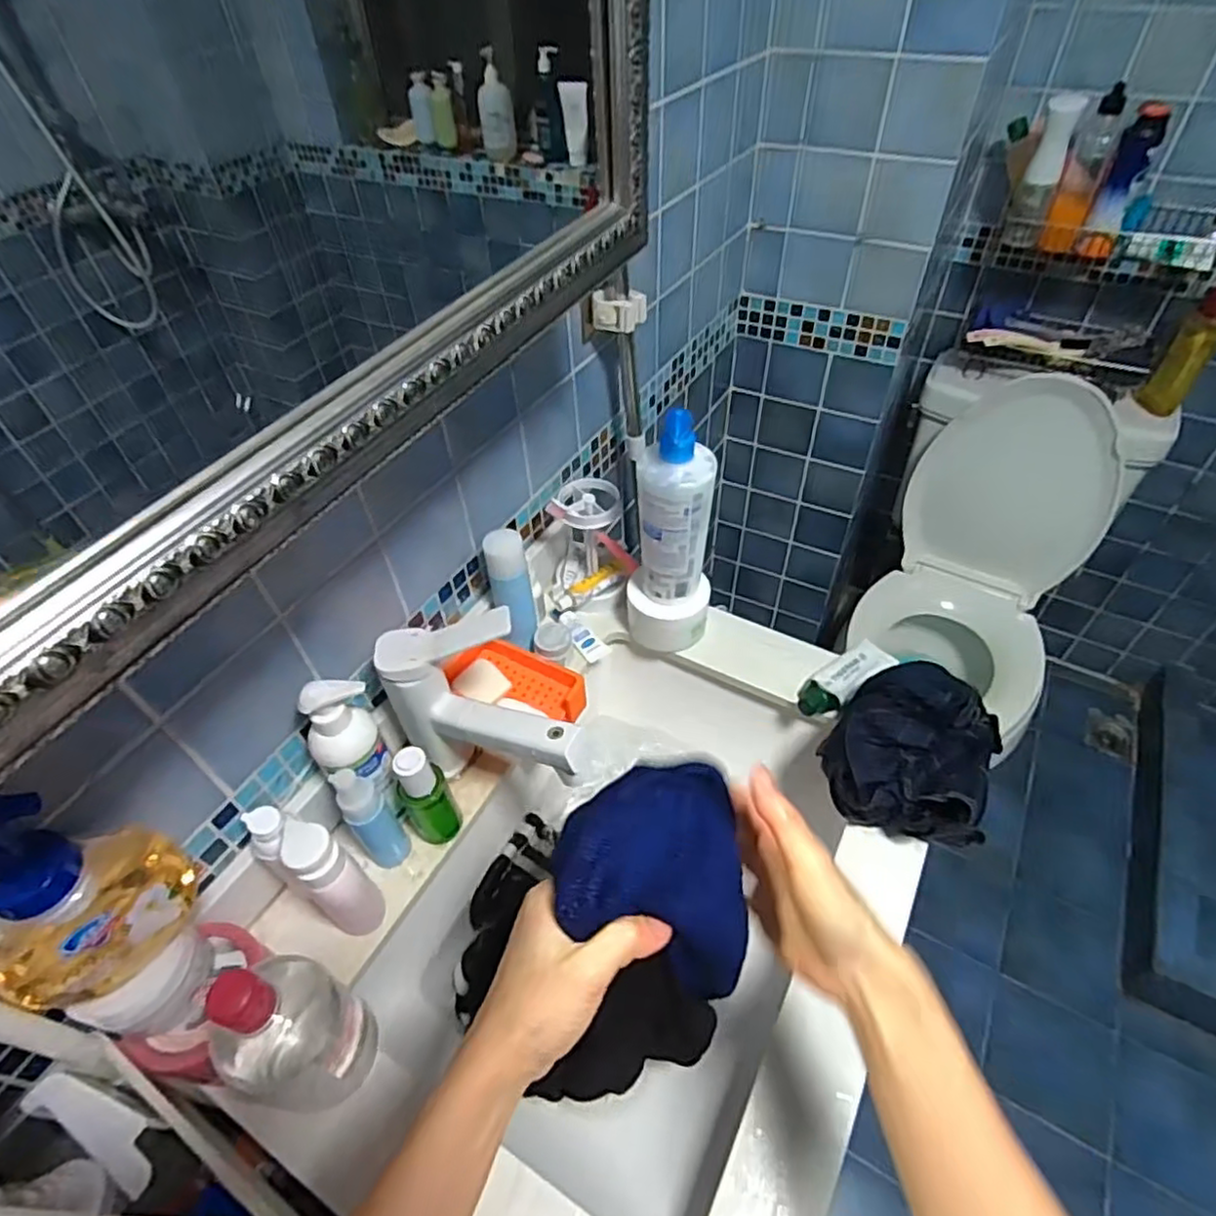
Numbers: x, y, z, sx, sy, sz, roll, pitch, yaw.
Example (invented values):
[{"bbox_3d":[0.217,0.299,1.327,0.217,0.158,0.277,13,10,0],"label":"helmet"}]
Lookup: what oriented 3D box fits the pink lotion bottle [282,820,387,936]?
[{"bbox_3d":[-0.207,0.208,0.507,0.048,0.137,0.039,31,56,26],"label":"pink lotion bottle"}]

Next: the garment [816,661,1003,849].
[{"bbox_3d":[0.272,0.119,0.597,0.139,0.080,0.160,18,51,17],"label":"garment"}]

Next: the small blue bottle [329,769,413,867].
[{"bbox_3d":[-0.195,0.173,0.551,0.032,0.137,0.032,-33,55,-25],"label":"small blue bottle"}]

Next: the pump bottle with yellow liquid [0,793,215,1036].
[{"bbox_3d":[-0.303,0.173,0.387,0.065,0.212,0.098,22,52,20],"label":"pump bottle with yellow liquid"}]

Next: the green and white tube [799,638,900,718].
[{"bbox_3d":[0.245,0.069,0.693,0.131,0.021,0.045,-30,53,-23],"label":"green and white tube"}]

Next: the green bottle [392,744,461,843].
[{"bbox_3d":[-0.150,0.160,0.562,0.033,0.120,0.038,35,58,29],"label":"green bottle"}]

